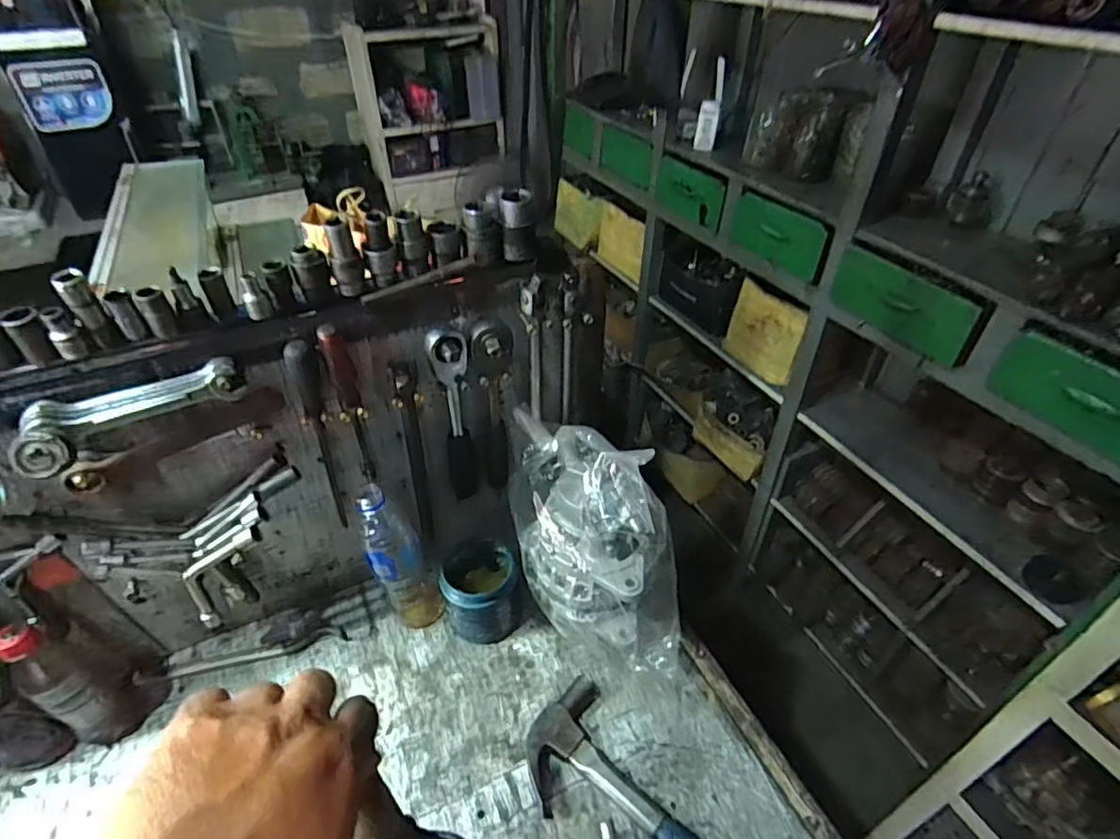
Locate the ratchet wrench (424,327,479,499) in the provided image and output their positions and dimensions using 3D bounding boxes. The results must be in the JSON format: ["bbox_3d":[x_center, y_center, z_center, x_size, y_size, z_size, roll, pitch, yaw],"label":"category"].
[{"bbox_3d":[-0.115,0.008,0.667,0.038,0.240,0.034,-7,41,-8],"label":"ratchet wrench"}]

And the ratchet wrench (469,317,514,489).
[{"bbox_3d":[-0.071,-0.004,0.673,0.041,0.236,0.031,-2,40,-3],"label":"ratchet wrench"}]

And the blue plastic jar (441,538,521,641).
[{"bbox_3d":[-0.097,0.205,0.727,0.090,0.090,0.105,-5,40,-6],"label":"blue plastic jar"}]

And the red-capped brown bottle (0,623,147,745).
[{"bbox_3d":[-0.500,0.264,0.602,0.063,0.190,0.066,20,44,22],"label":"red-capped brown bottle"}]

